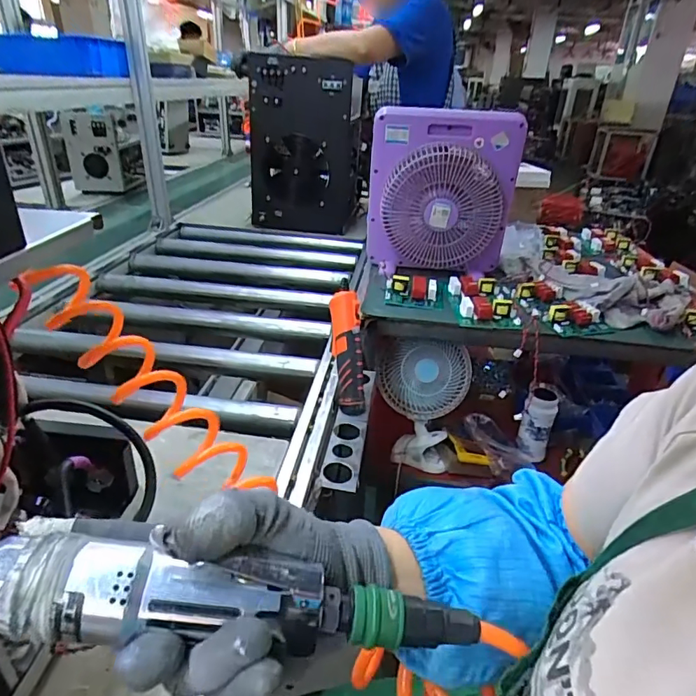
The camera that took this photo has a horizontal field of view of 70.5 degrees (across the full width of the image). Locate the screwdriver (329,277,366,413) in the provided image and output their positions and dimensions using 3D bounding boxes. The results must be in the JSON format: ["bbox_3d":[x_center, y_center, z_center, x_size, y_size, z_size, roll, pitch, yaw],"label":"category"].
[{"bbox_3d":[-0.001,0.001,0.795,0.042,0.207,0.038,-5,2,-15],"label":"screwdriver"}]

